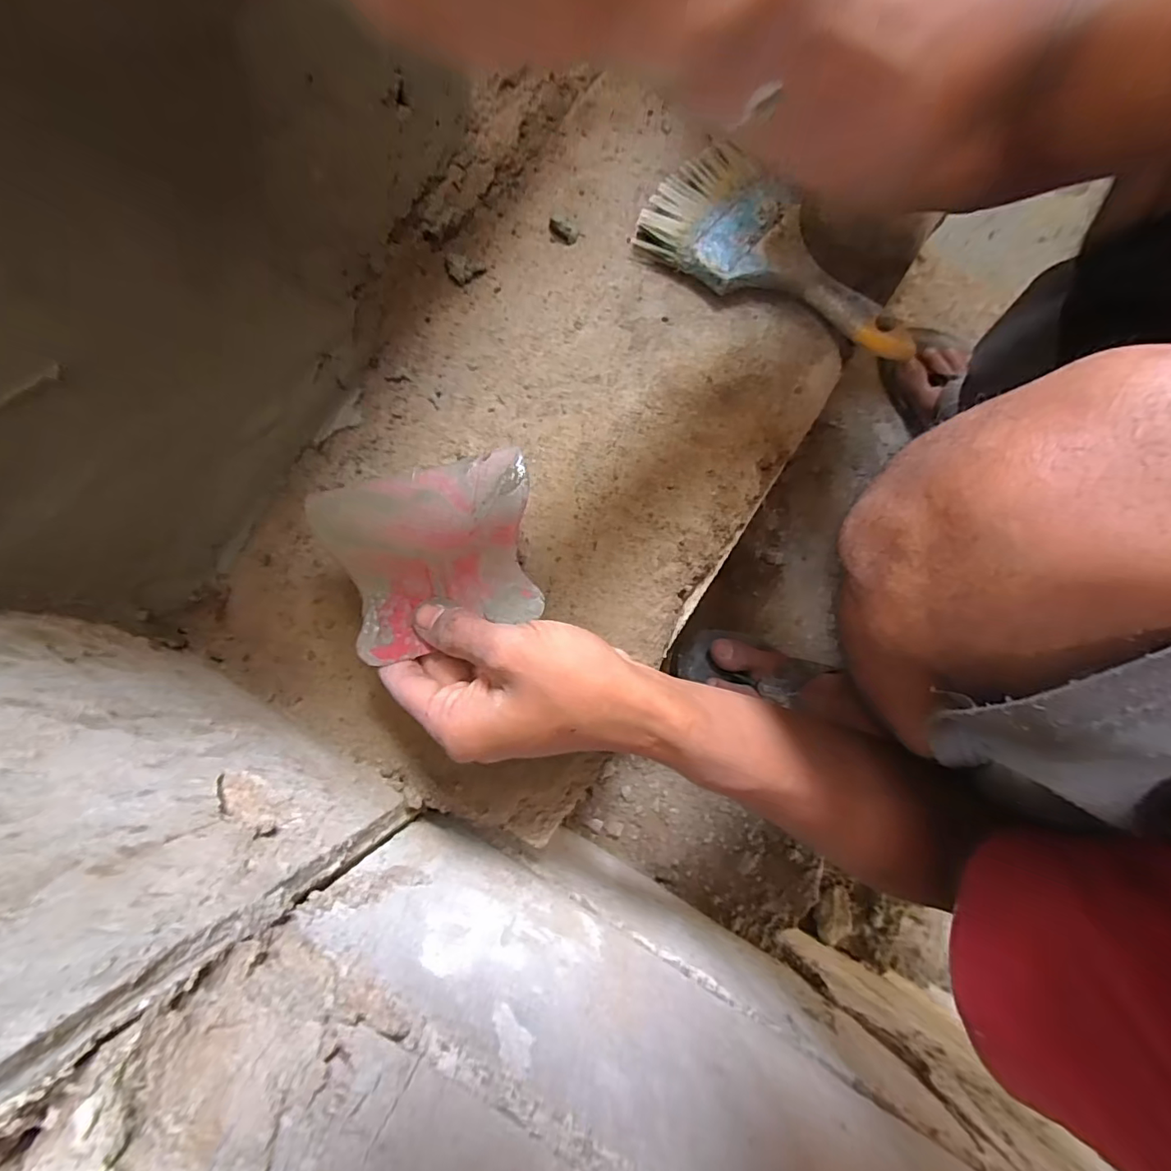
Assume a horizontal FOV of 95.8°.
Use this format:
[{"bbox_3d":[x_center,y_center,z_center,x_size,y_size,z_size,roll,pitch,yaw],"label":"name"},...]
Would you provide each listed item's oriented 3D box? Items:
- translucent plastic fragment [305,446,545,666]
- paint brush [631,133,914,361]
[{"bbox_3d":[-0.082,-0.020,0.296,0.117,0.015,0.103,-18,79,-5],"label":"translucent plastic fragment"},{"bbox_3d":[0.145,-0.236,0.385,0.208,0.030,0.087,32,79,5],"label":"paint brush"}]

